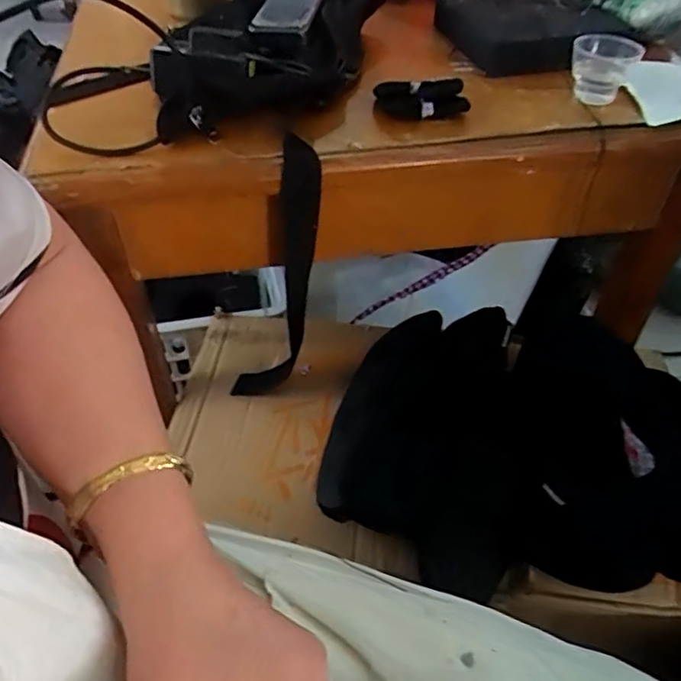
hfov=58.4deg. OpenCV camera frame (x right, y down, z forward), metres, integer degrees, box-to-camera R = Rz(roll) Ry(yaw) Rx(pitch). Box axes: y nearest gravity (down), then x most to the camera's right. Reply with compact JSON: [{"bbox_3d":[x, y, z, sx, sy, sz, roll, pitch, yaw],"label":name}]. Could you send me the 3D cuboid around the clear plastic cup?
[{"bbox_3d":[0.228,-0.239,0.533,0.055,0.046,0.046,17,49,14],"label":"clear plastic cup"}]

